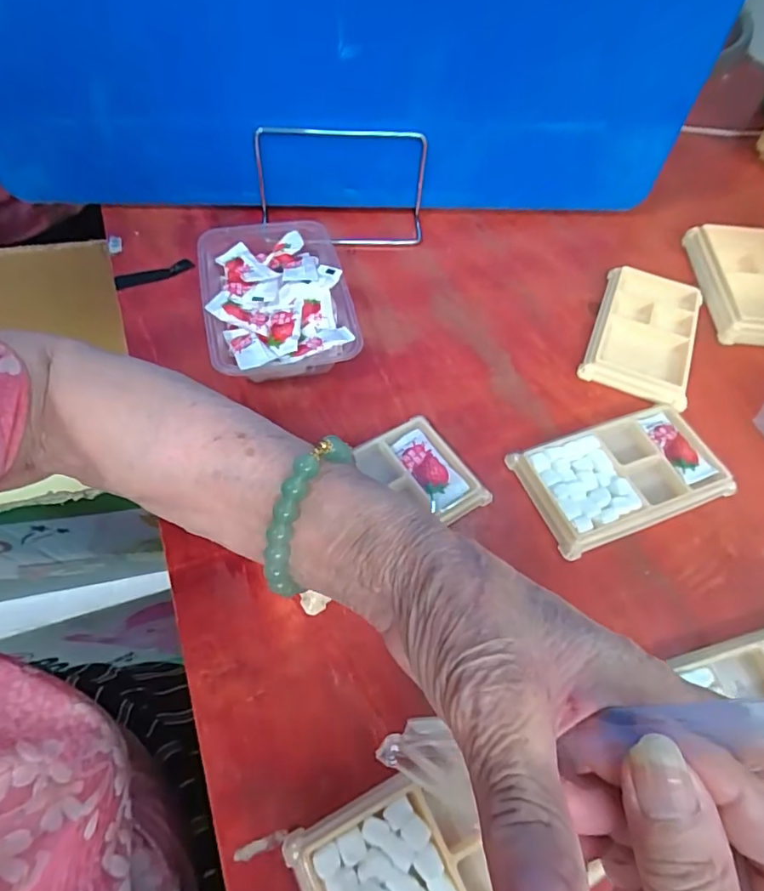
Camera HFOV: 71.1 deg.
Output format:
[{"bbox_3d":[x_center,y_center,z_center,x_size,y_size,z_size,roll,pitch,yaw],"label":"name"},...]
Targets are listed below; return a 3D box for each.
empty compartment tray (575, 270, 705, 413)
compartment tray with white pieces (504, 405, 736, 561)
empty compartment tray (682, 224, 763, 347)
[{"bbox_3d":[0.216,-0.094,0.441,0.077,0.014,0.141,23,58,12],"label":"empty compartment tray"},{"bbox_3d":[0.165,0.020,0.368,0.136,0.015,0.077,-15,58,-13],"label":"compartment tray with white pieces"},{"bbox_3d":[0.329,-0.149,0.478,0.076,0.025,0.142,5,56,0],"label":"empty compartment tray"}]

